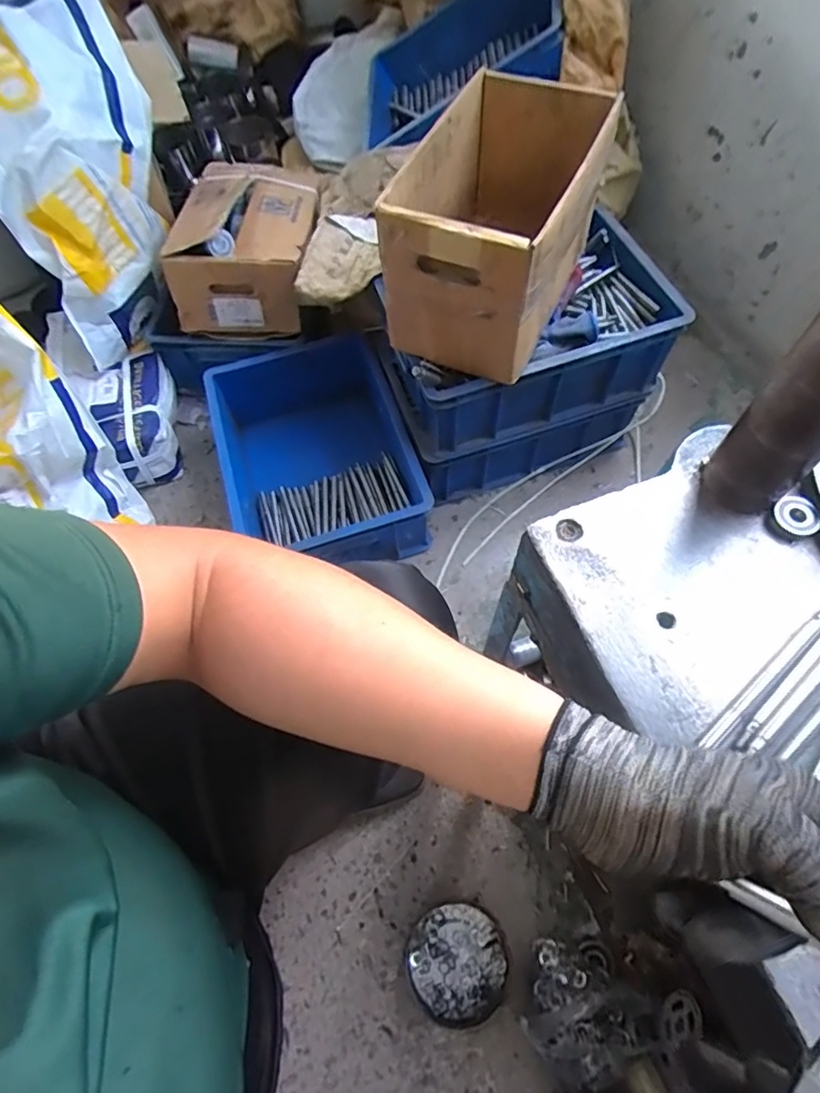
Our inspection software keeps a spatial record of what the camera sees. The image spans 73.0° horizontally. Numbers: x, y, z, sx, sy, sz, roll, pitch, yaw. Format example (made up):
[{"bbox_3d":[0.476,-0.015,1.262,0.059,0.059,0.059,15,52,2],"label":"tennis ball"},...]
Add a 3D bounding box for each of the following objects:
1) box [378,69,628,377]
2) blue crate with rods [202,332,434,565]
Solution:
[{"bbox_3d":[0.116,-0.412,0.723,0.195,0.193,0.305,24,67,13],"label":"box"},{"bbox_3d":[-0.168,-0.150,0.957,0.323,0.142,0.407,-19,64,-7],"label":"blue crate with rods"}]

